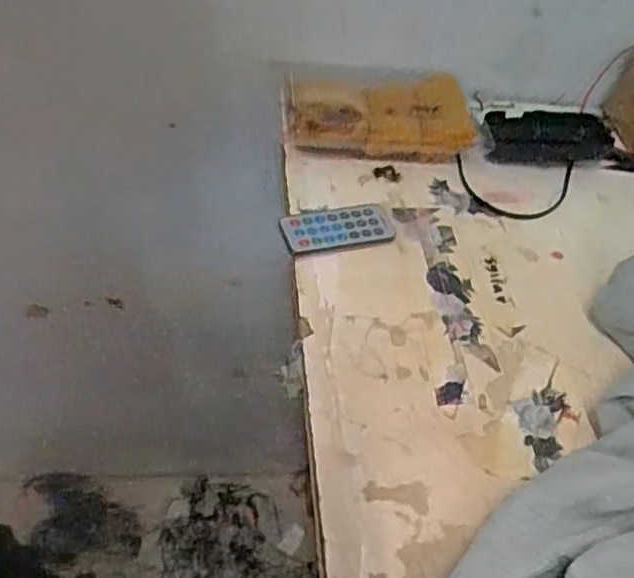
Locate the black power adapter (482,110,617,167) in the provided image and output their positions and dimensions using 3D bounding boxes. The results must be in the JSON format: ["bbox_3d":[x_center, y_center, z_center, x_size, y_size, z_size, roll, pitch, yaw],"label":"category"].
[{"bbox_3d":[0.207,-0.133,0.610,0.120,0.028,0.053,-4,48,-11],"label":"black power adapter"}]

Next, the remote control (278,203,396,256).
[{"bbox_3d":[0.016,-0.046,0.508,0.085,0.009,0.038,-8,49,-14],"label":"remote control"}]

